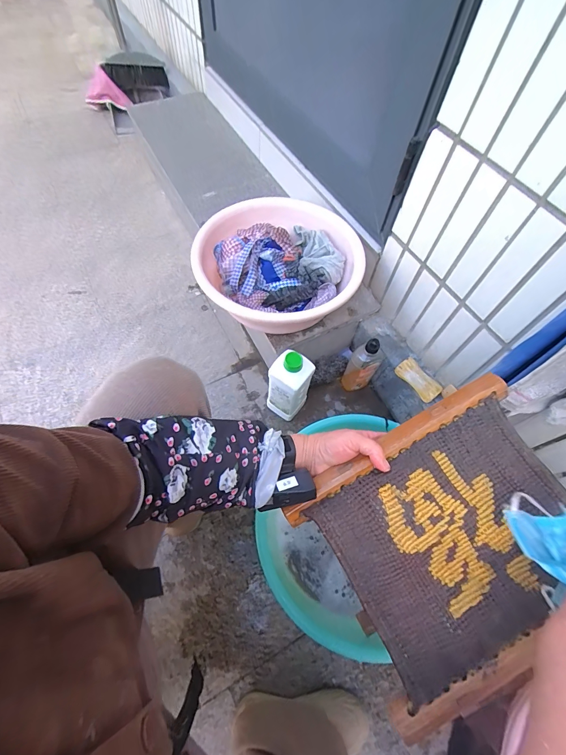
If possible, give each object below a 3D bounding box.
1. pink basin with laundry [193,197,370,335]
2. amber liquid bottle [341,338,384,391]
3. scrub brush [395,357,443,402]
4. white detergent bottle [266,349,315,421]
[{"bbox_3d":[-0.008,-0.248,0.774,0.318,0.115,0.340,2,64,-4],"label":"pink basin with laundry"},{"bbox_3d":[0.206,-0.033,0.850,0.076,0.198,0.065,26,65,9],"label":"amber liquid bottle"},{"bbox_3d":[0.321,0.008,0.795,0.112,0.024,0.052,44,69,3],"label":"scrub brush"},{"bbox_3d":[0.014,0.014,0.788,0.084,0.208,0.088,43,69,15],"label":"white detergent bottle"}]

